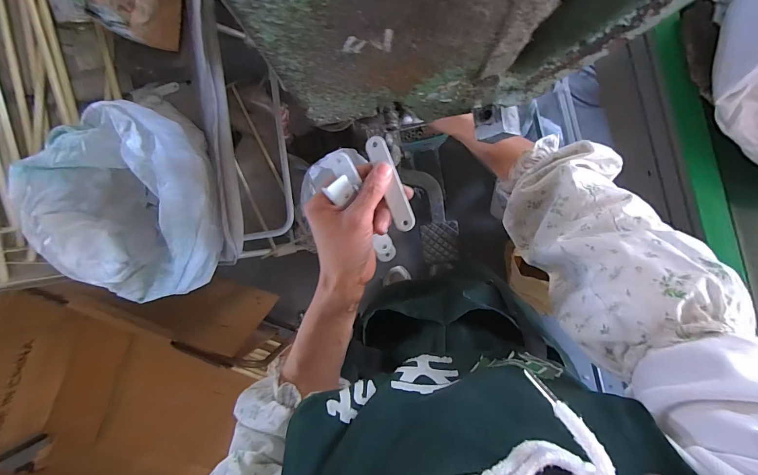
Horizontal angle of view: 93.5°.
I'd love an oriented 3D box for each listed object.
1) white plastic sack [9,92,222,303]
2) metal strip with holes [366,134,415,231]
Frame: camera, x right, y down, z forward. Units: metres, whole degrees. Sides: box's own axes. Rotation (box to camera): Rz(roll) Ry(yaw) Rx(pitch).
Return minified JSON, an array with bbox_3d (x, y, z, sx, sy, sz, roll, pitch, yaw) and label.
[{"bbox_3d":[-0.377,-0.055,0.581,0.283,0.206,0.268,36,91,3],"label":"white plastic sack"},{"bbox_3d":[0.011,-0.049,0.324,0.018,0.004,0.088,-21,93,3],"label":"metal strip with holes"}]

